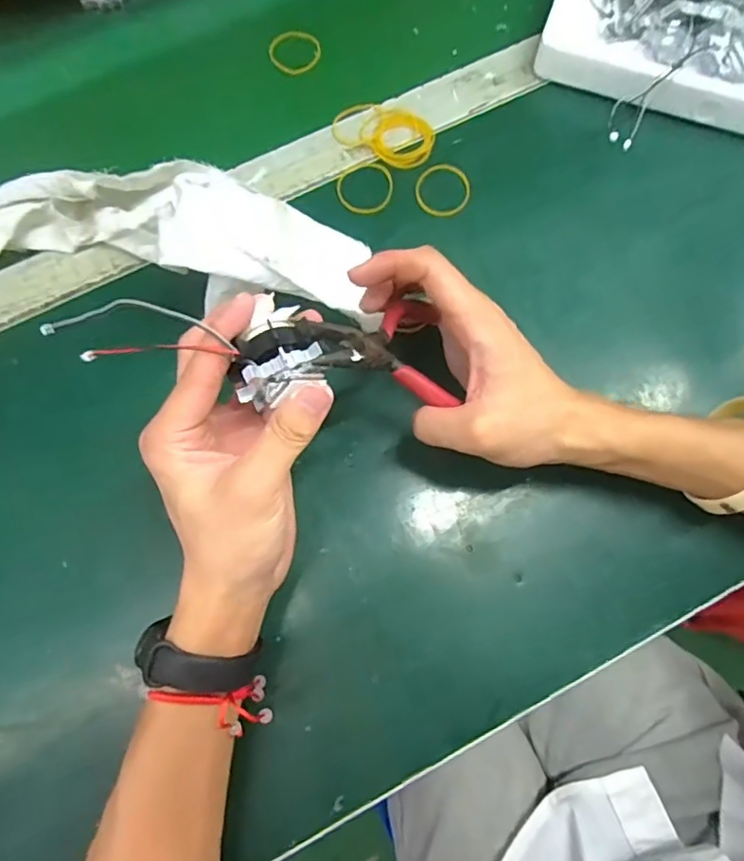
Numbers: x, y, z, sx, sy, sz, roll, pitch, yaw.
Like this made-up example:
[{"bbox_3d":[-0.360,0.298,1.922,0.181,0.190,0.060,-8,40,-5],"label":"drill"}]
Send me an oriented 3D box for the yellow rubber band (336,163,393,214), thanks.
[{"bbox_3d":[-0.004,-0.167,0.391,0.039,0.004,0.039,0,77,0],"label":"yellow rubber band"}]

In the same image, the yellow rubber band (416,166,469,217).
[{"bbox_3d":[0.049,-0.165,0.390,0.038,0.004,0.037,0,77,0],"label":"yellow rubber band"}]

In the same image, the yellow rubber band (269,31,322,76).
[{"bbox_3d":[-0.059,-0.291,0.435,0.037,0.008,0.038,0,85,2],"label":"yellow rubber band"}]

